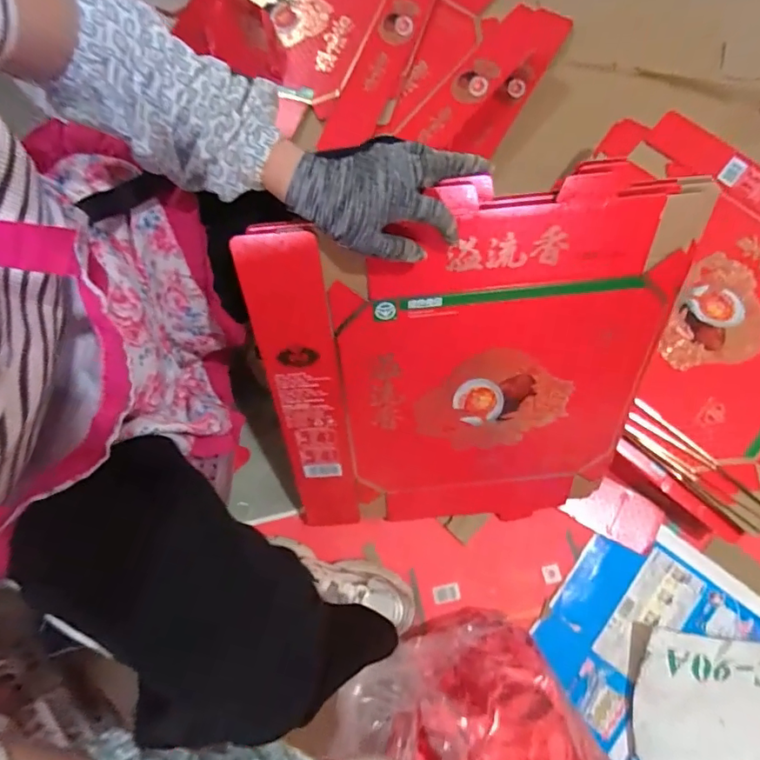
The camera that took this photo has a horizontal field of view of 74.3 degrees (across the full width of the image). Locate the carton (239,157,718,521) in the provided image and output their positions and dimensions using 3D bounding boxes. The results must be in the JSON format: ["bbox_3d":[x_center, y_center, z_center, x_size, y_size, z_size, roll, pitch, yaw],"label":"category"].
[{"bbox_3d":[0.097,0.013,0.615,0.444,0.506,0.037,-5,43,-2],"label":"carton"}]

